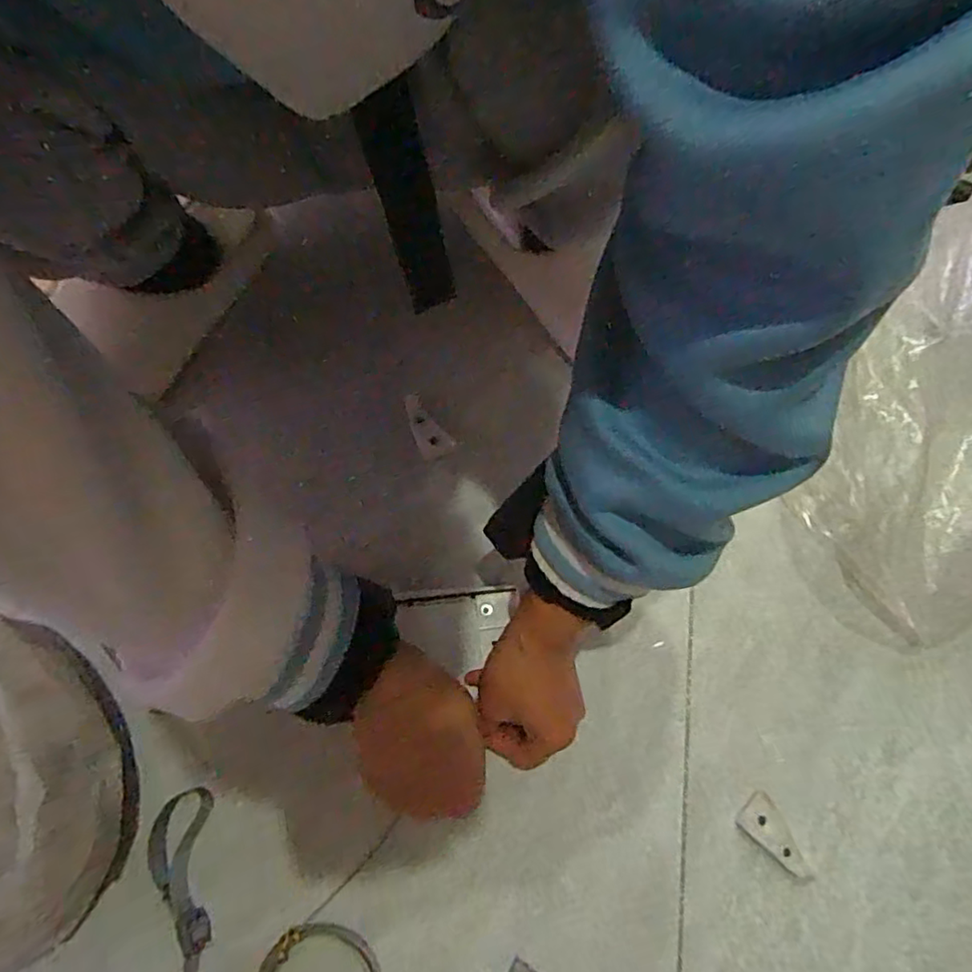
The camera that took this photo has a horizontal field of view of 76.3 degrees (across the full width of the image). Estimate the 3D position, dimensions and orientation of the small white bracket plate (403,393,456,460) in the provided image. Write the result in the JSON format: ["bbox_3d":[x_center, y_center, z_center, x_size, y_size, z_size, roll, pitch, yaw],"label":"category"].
[{"bbox_3d":[-0.052,-0.051,0.525,0.028,0.004,0.057,-29,88,-10],"label":"small white bracket plate"}]

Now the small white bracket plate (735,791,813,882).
[{"bbox_3d":[0.201,0.240,0.423,0.057,0.006,0.029,40,75,12],"label":"small white bracket plate"}]

